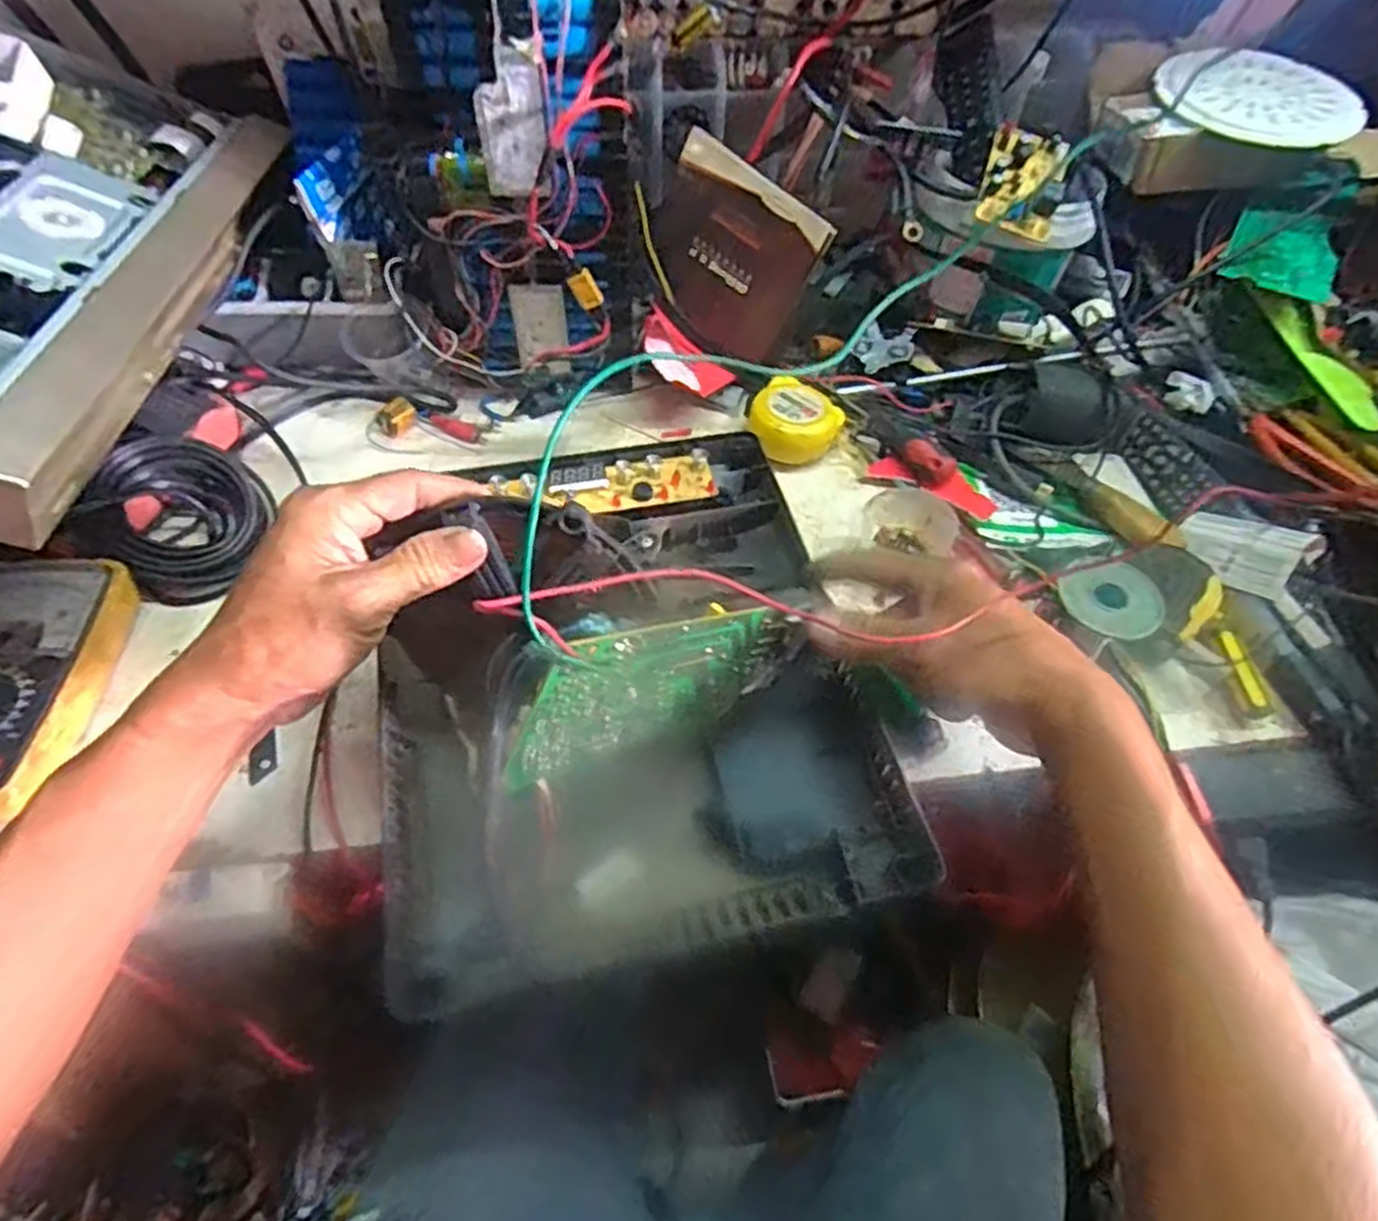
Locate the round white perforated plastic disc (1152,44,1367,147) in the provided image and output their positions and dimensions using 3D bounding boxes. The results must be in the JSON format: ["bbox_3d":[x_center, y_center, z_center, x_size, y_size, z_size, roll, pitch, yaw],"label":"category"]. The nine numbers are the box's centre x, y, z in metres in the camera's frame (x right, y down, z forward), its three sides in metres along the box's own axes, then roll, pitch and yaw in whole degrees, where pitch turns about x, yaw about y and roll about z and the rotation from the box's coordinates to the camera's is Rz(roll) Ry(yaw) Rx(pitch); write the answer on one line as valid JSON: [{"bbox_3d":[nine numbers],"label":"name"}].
[{"bbox_3d":[0.431,-0.390,0.599,0.142,0.009,0.121,33,67,22],"label":"round white perforated plastic disc"}]

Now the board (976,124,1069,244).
[{"bbox_3d":[0.251,-0.323,0.587,0.058,0.023,0.090,19,79,-6],"label":"board"}]

